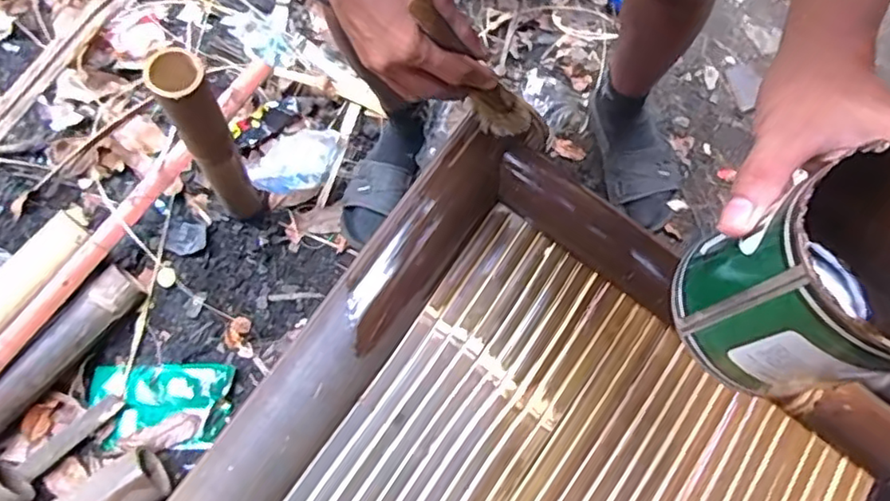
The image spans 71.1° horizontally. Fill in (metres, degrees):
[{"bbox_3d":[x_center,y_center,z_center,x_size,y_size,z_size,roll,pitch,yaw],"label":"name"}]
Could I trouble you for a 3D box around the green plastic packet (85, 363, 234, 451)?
[{"bbox_3d":[-0.418,0.226,0.905,0.210,0.022,0.116,0,72,-1],"label":"green plastic packet"}]

